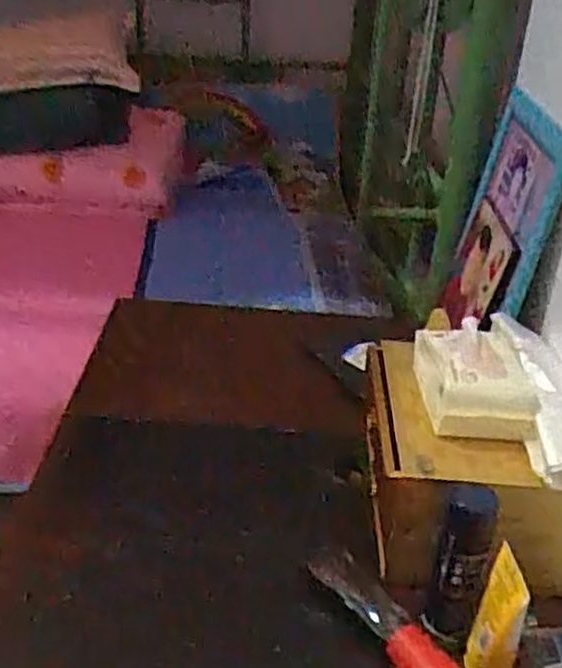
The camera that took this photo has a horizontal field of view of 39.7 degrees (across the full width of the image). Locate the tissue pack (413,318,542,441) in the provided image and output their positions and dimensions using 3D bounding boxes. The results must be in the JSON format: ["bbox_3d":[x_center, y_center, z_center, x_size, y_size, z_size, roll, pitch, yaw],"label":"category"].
[{"bbox_3d":[0.236,0.054,0.970,0.125,0.074,0.183,2,29,-3],"label":"tissue pack"}]

